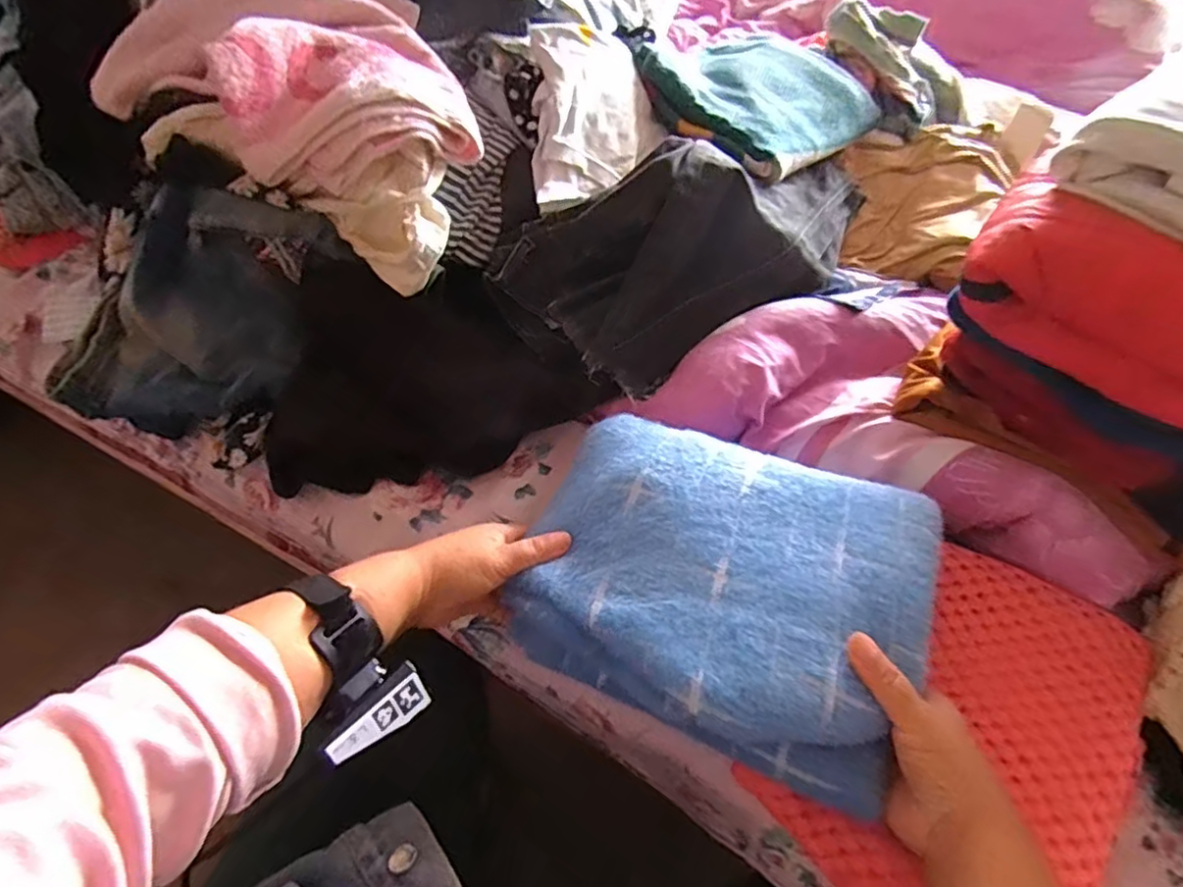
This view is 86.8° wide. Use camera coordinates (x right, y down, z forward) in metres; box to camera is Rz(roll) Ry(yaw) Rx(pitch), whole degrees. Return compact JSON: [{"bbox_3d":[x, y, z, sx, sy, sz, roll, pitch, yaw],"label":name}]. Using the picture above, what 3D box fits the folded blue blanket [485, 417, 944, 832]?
[{"bbox_3d":[0.085,0.088,0.427,0.251,0.082,0.196,21,53,11],"label":"folded blue blanket"}]

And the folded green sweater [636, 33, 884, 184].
[{"bbox_3d":[0.182,-0.399,0.691,0.254,0.037,0.220,-36,63,-28],"label":"folded green sweater"}]

